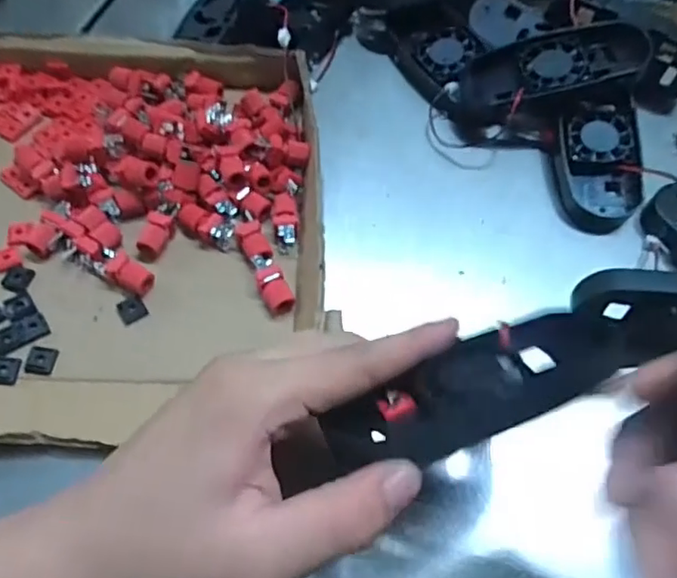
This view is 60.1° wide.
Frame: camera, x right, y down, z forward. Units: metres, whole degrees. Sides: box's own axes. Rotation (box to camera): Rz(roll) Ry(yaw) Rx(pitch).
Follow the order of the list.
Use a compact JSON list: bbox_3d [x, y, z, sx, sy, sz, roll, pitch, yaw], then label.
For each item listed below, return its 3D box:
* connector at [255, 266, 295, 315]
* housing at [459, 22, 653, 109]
[{"bbox_3d":[-0.035,0.001,0.319,0.015,0.011,0.025,-19,62,-13],"label":"connector"},{"bbox_3d":[0.138,-0.146,0.380,0.116,0.015,0.052,-11,59,11],"label":"housing"}]

